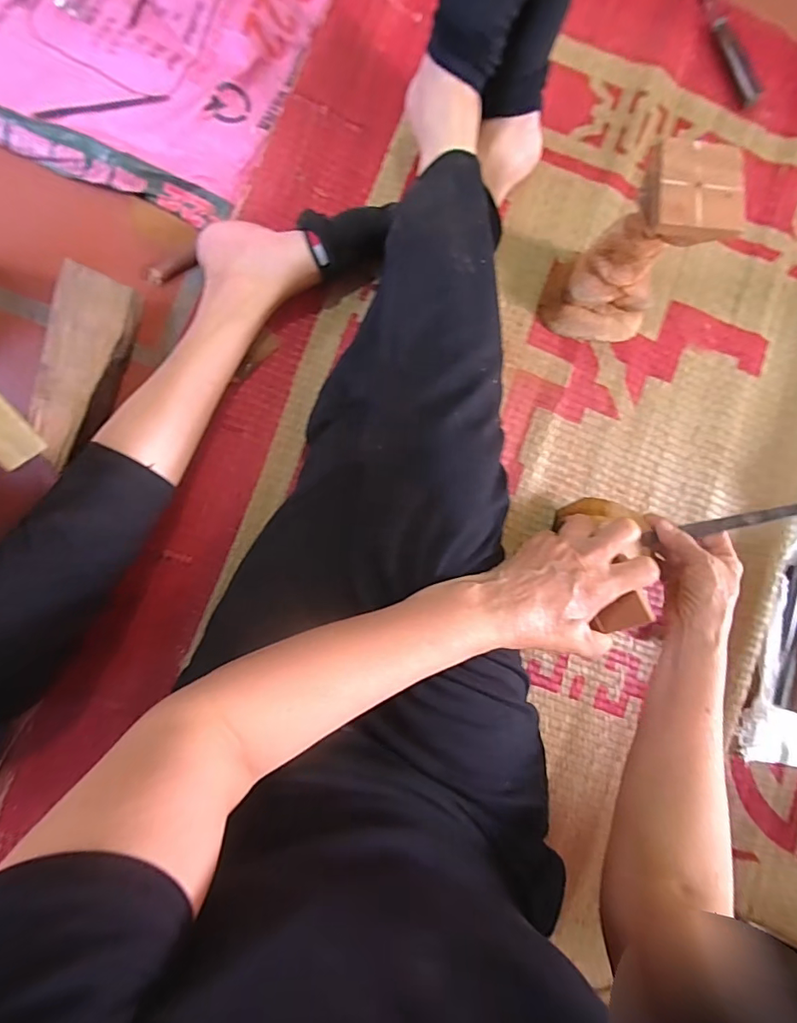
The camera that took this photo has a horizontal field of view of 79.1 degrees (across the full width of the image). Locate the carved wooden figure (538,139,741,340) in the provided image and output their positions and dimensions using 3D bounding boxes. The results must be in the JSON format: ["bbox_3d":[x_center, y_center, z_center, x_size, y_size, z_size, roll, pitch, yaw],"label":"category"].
[{"bbox_3d":[0.237,-0.258,0.488,0.113,0.174,0.104,5,89,-6],"label":"carved wooden figure"}]

